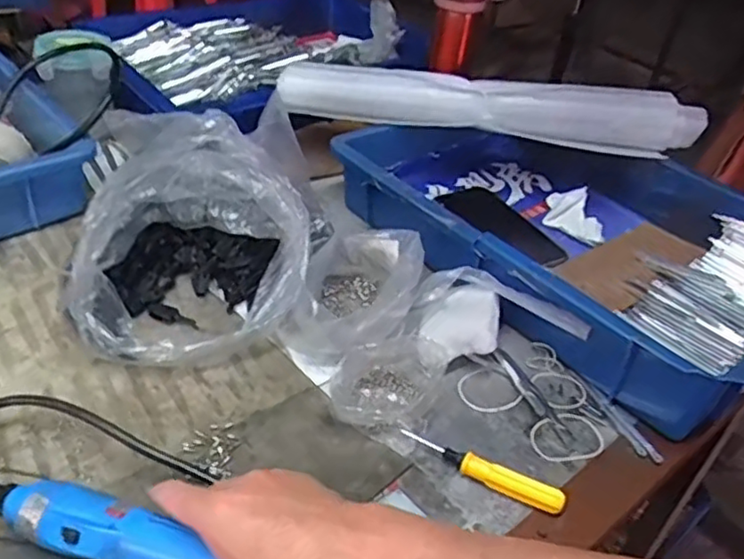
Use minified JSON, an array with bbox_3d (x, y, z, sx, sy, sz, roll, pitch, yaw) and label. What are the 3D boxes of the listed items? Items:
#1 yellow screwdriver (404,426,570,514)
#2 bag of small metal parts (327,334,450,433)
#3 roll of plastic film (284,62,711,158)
[{"bbox_3d":[0.075,0.128,0.451,0.115,0.016,0.014,24,40,23],"label":"yellow screwdriver"},{"bbox_3d":[0.010,0.076,0.487,0.065,0.047,0.083,22,40,21],"label":"bag of small metal parts"},{"bbox_3d":[0.118,-0.180,0.690,0.436,0.061,0.054,12,38,5],"label":"roll of plastic film"}]

